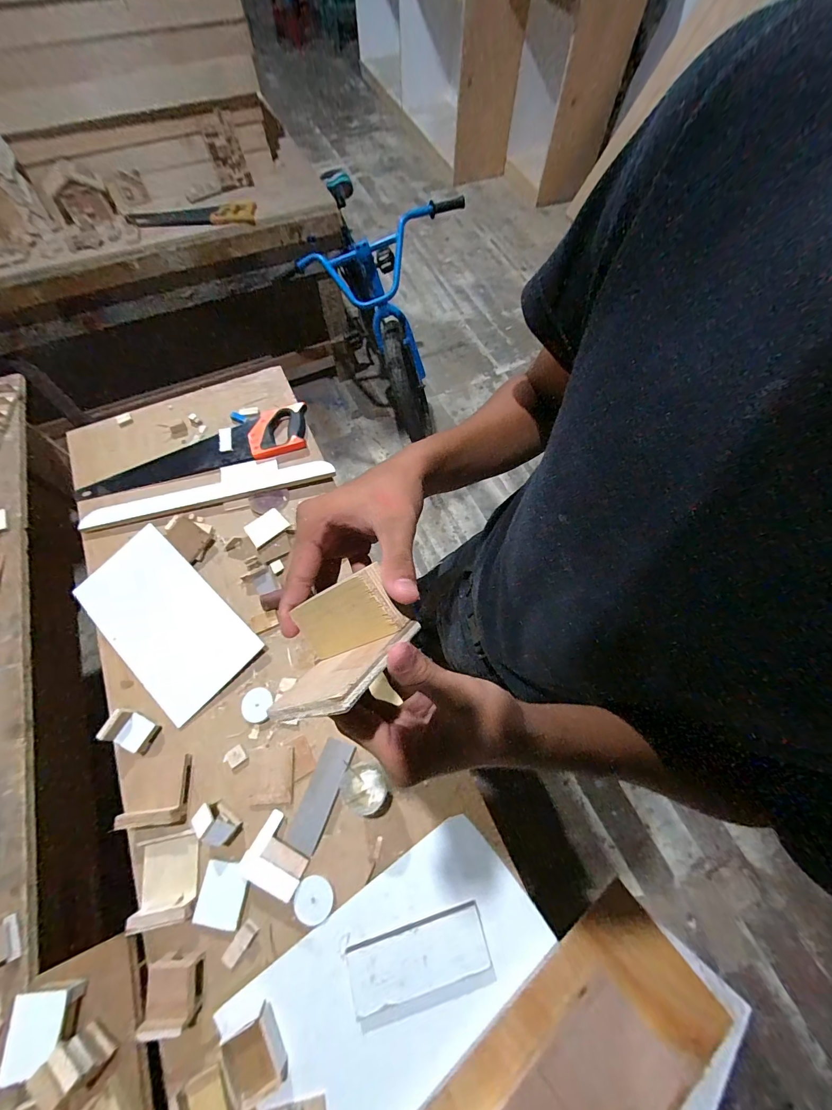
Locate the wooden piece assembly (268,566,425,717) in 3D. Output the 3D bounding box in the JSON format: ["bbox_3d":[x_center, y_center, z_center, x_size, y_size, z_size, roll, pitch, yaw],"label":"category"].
[{"bbox_3d":[-0.055,0.054,0.240,0.051,0.086,0.082,56,36,-9],"label":"wooden piece assembly"}]

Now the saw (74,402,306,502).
[{"bbox_3d":[-0.501,-0.230,0.876,0.518,0.023,0.116,-17,75,-1],"label":"saw"}]

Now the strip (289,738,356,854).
[{"bbox_3d":[-0.151,0.382,0.621,0.046,0.004,0.153,21,57,2],"label":"strip"}]

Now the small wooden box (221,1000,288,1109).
[{"bbox_3d":[-0.195,0.615,0.469,0.052,0.020,0.077,-28,70,-11],"label":"small wooden box"}]

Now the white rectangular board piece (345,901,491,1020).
[{"bbox_3d":[0.003,0.549,0.524,0.185,0.011,0.074,-14,68,-6],"label":"white rectangular board piece"}]

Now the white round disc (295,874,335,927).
[{"bbox_3d":[-0.145,0.489,0.545,0.052,0.009,0.052,0,68,0],"label":"white round disc"}]

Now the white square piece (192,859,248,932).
[{"bbox_3d":[-0.282,0.494,0.560,0.068,0.011,0.077,7,68,10],"label":"white square piece"}]

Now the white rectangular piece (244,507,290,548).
[{"bbox_3d":[-0.307,-0.059,0.787,0.076,0.007,0.061,-37,72,-12],"label":"white rectangular piece"}]

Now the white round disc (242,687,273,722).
[{"bbox_3d":[-0.275,0.257,0.660,0.054,0.007,0.054,-5,67,13],"label":"white round disc"}]

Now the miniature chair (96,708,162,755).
[{"bbox_3d":[-0.466,0.287,0.626,0.066,0.048,0.053,23,67,10],"label":"miniature chair"}]

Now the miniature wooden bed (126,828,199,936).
[{"bbox_3d":[-0.363,0.469,0.558,0.080,0.034,0.103,-10,68,-4],"label":"miniature wooden bed"}]

